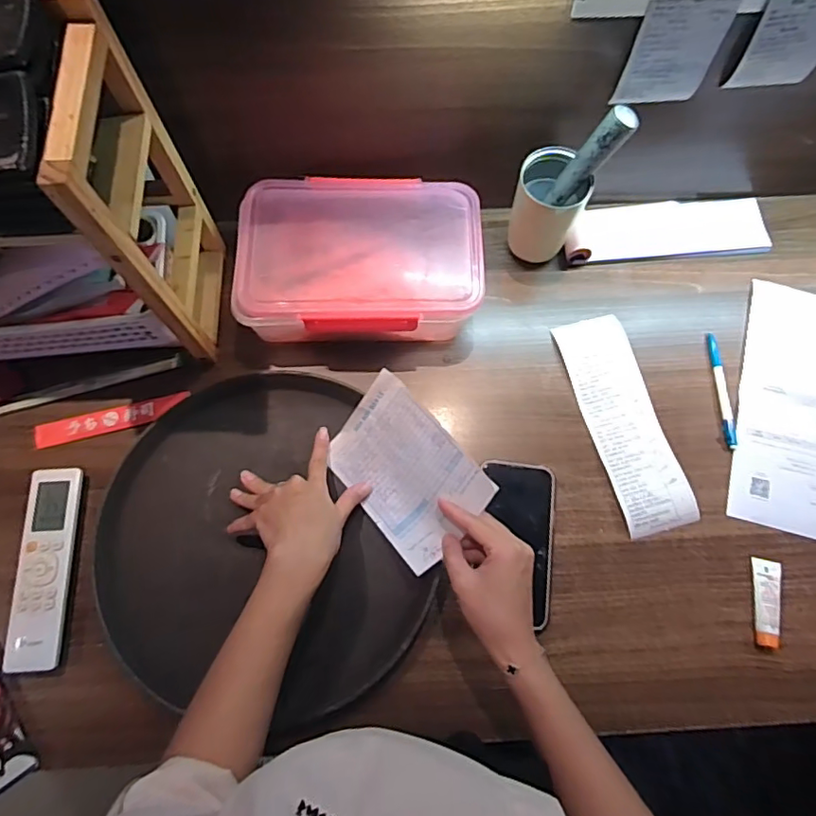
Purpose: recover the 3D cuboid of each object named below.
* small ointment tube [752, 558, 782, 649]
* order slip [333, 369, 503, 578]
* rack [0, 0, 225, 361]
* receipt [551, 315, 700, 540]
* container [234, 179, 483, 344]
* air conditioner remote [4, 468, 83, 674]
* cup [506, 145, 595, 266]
[{"bbox_3d":[0.360,0.194,0.547,0.025,0.018,0.084,11,73,3],"label":"small ointment tube"},{"bbox_3d":[-0.004,0.061,0.551,0.173,0.024,0.119,47,111,28],"label":"order slip"},{"bbox_3d":[-0.389,-0.167,0.497,0.341,0.313,0.157,-2,73,-1],"label":"rack"},{"bbox_3d":[0.240,0.012,0.609,0.077,0.008,0.245,-14,73,-5],"label":"receipt"},{"bbox_3d":[-0.051,-0.153,0.615,0.255,0.083,0.181,-1,73,-1],"label":"container"},{"bbox_3d":[-0.364,0.157,0.551,0.051,0.022,0.193,-4,73,-1],"label":"air conditioner remote"},{"bbox_3d":[0.154,-0.220,0.616,0.075,0.107,0.072,0,73,0],"label":"cup"}]

